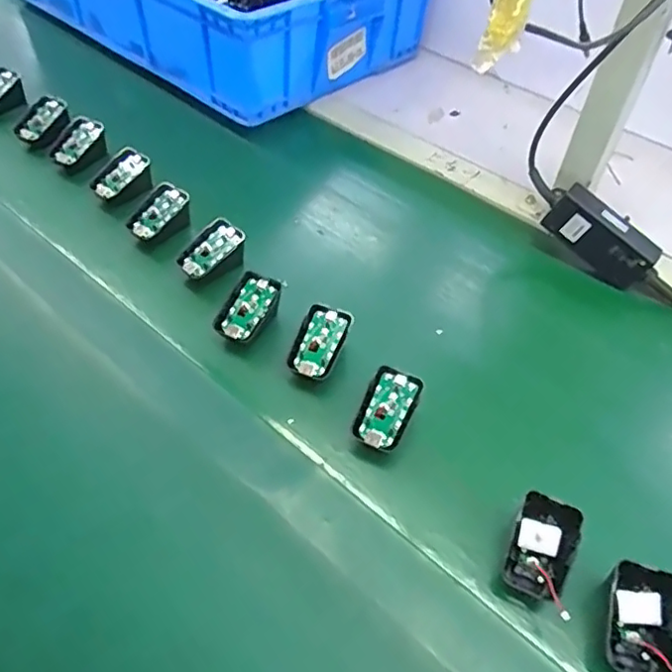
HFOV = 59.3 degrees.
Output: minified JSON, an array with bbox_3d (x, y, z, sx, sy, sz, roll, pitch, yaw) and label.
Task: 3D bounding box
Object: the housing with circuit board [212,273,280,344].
[{"bbox_3d":[-0.084,-0.020,0.567,0.040,0.049,0.066,24,49,16],"label":"housing with circuit board"}]

